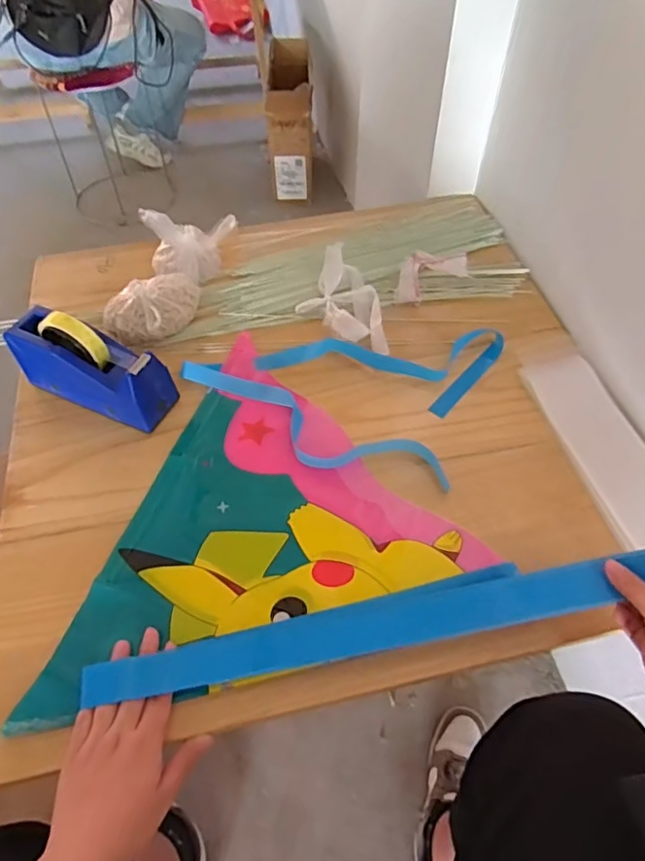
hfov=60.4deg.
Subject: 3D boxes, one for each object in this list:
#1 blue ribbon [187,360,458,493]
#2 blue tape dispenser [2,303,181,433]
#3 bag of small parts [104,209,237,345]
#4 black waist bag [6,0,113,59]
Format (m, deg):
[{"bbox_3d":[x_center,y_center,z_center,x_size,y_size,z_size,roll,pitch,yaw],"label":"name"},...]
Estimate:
[{"bbox_3d":[-0.021,-0.005,0.699,0.372,0.018,0.086,22,56,16],"label":"blue ribbon"},{"bbox_3d":[-0.300,-0.081,0.715,0.217,0.123,0.072,24,56,1],"label":"blue tape dispenser"},{"bbox_3d":[-0.239,-0.272,0.843,0.122,0.122,0.286,10,53,7],"label":"bag of small parts"},{"bbox_3d":[-0.688,-1.109,1.501,0.293,0.156,0.095,-15,54,-11],"label":"black waist bag"}]

